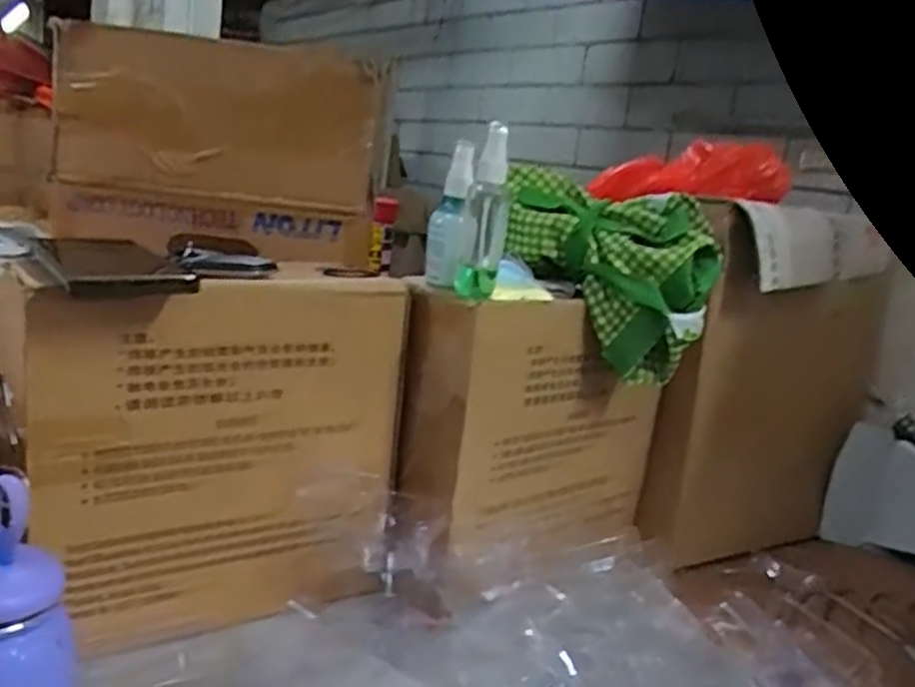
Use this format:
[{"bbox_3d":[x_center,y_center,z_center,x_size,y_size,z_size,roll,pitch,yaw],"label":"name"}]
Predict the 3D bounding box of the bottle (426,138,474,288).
[{"bbox_3d":[-0.004,-0.105,0.655,0.039,0.113,0.036,8,12,-1],"label":"bottle"}]

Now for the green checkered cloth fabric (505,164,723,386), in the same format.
[{"bbox_3d":[0.131,-0.061,0.710,0.191,0.156,0.107,9,12,4],"label":"green checkered cloth fabric"}]

